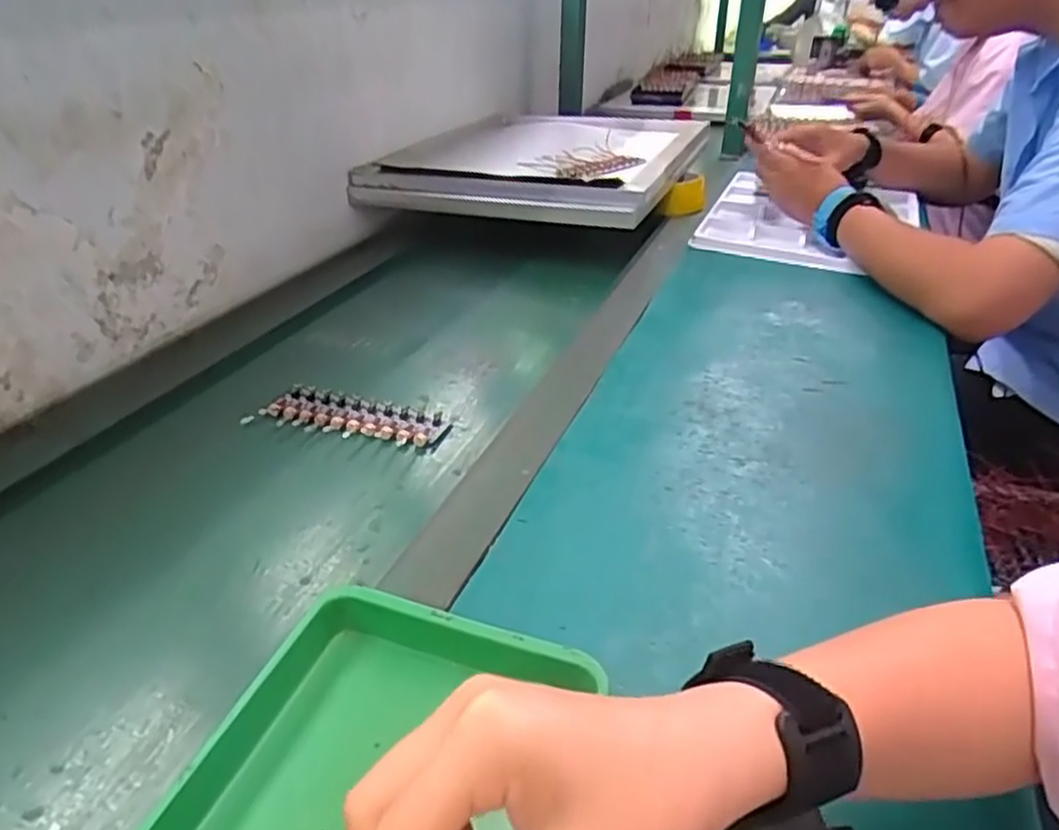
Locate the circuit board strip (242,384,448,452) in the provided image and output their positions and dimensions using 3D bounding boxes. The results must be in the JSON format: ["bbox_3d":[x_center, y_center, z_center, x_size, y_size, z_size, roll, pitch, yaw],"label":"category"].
[{"bbox_3d":[-0.152,0.001,0.627,0.165,0.012,0.067,9,32,15],"label":"circuit board strip"}]

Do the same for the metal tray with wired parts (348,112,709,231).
[{"bbox_3d":[0.033,-0.432,1.201,0.464,0.070,0.573,11,33,19],"label":"metal tray with wired parts"}]

